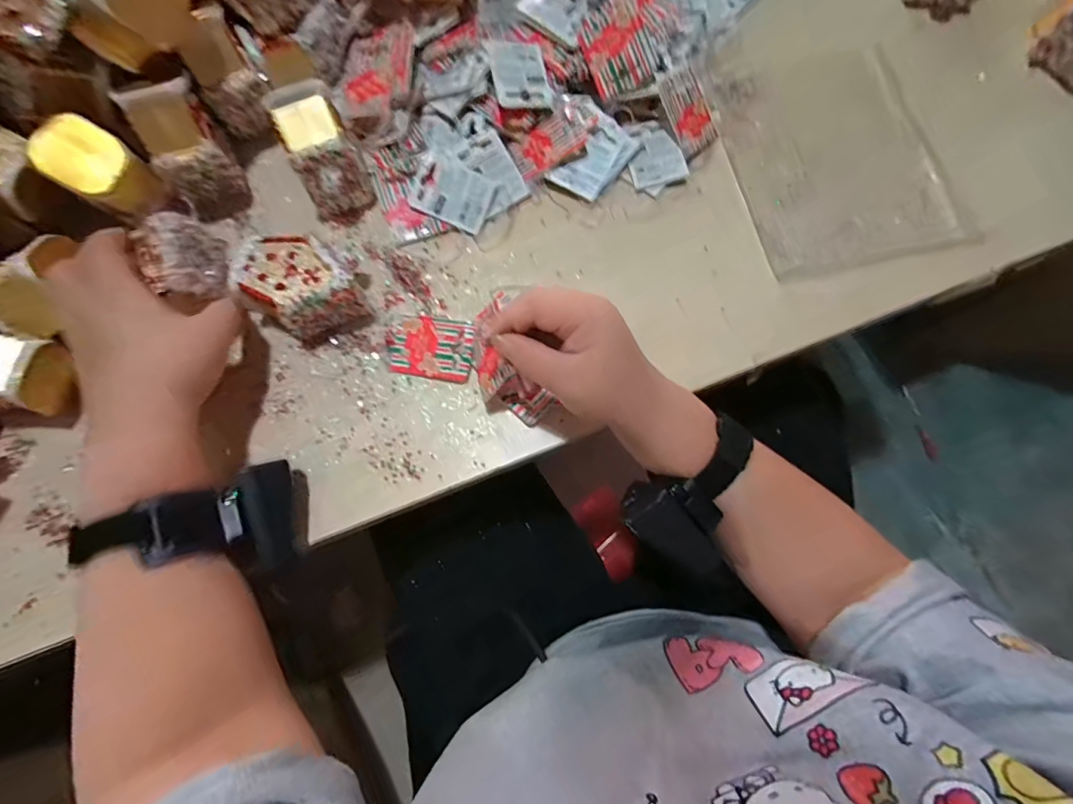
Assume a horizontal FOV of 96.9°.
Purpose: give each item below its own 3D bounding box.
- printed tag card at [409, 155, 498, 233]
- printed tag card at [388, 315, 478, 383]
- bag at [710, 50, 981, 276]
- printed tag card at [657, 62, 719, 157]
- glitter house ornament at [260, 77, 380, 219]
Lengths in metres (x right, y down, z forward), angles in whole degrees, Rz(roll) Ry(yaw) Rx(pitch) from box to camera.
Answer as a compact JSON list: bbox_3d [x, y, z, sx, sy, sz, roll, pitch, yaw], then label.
[{"bbox_3d":[-0.064,-0.164,0.374,0.056,0.004,0.046,24,93,-7],"label":"printed tag card"},{"bbox_3d":[-0.078,-0.041,0.351,0.064,0.004,0.045,9,84,8],"label":"printed tag card"},{"bbox_3d":[0.244,-0.204,0.391,0.166,0.011,0.194,-15,77,-4],"label":"bag"},{"bbox_3d":[0.124,-0.239,0.389,0.043,0.009,0.066,-31,102,-19],"label":"printed tag card"},{"bbox_3d":[-0.162,-0.189,0.362,0.047,0.066,0.064,-24,76,-6],"label":"glitter house ornament"}]

